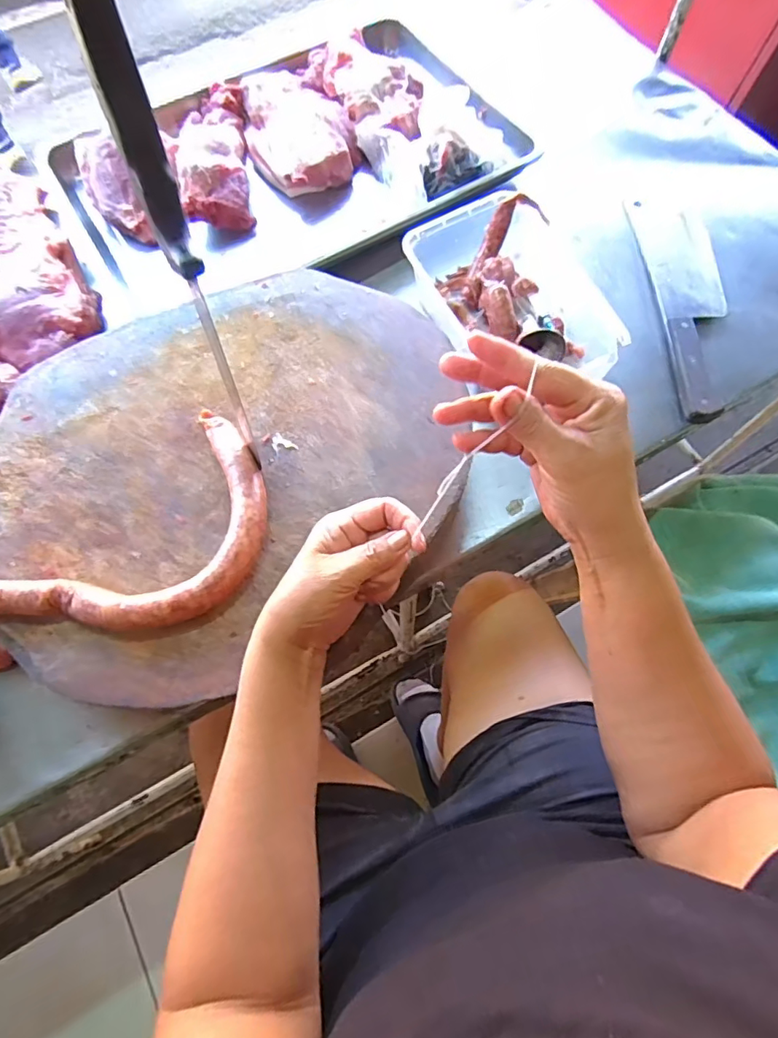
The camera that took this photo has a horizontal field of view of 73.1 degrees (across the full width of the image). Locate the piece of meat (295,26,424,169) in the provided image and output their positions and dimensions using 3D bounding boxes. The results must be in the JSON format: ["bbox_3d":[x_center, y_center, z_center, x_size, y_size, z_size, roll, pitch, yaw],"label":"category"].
[{"bbox_3d":[-0.025,-0.614,0.754,0.154,0.056,0.244,-23,71,-9],"label":"piece of meat"}]

